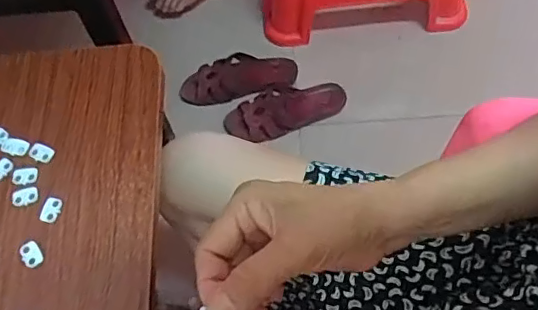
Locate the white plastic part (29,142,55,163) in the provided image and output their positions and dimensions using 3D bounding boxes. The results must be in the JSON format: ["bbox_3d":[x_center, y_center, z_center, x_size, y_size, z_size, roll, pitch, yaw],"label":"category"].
[{"bbox_3d":[-0.176,-0.002,0.434,0.018,0.004,0.013,17,66,12],"label":"white plastic part"}]

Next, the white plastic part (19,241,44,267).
[{"bbox_3d":[-0.170,0.071,0.401,0.014,0.004,0.019,-33,66,-12],"label":"white plastic part"}]

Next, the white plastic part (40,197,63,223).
[{"bbox_3d":[-0.161,0.040,0.414,0.014,0.004,0.018,14,65,10],"label":"white plastic part"}]

